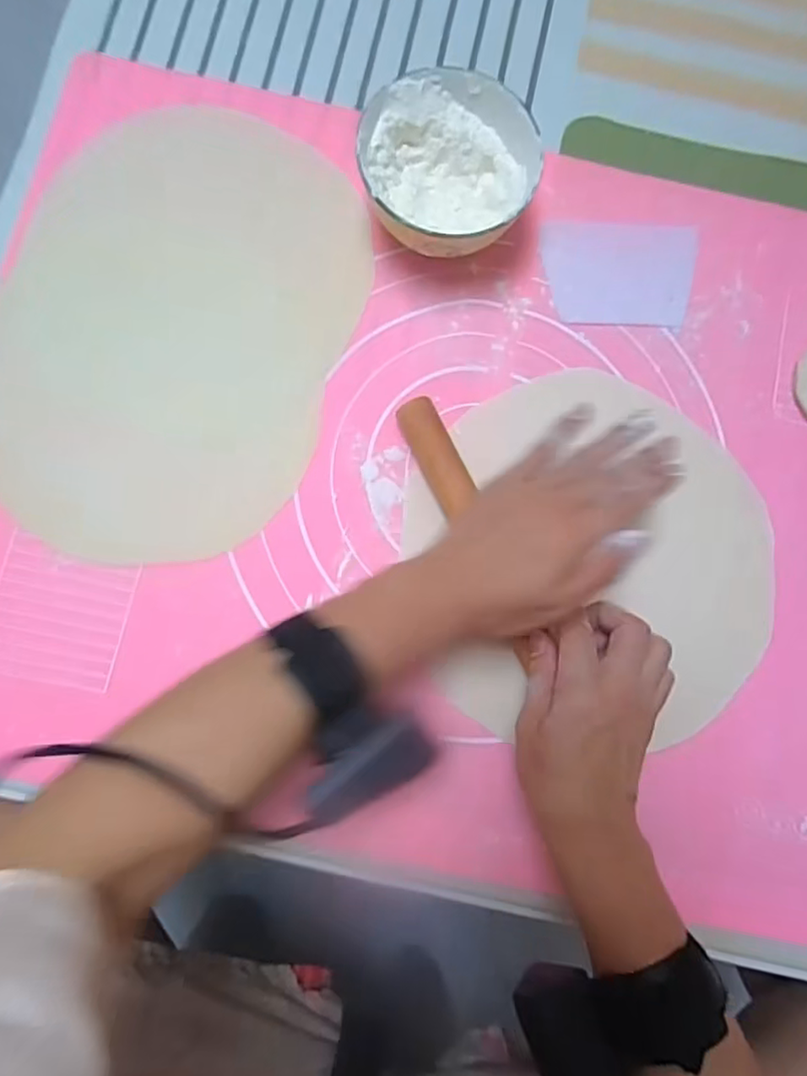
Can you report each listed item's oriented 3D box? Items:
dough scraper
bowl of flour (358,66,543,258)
[{"bbox_3d":[0.158,-0.192,0.441,0.111,0.004,0.077,1,81,-2],"label":"dough scraper"},{"bbox_3d":[0.029,-0.240,0.413,0.111,0.063,0.116,0,81,-2],"label":"bowl of flour"}]

